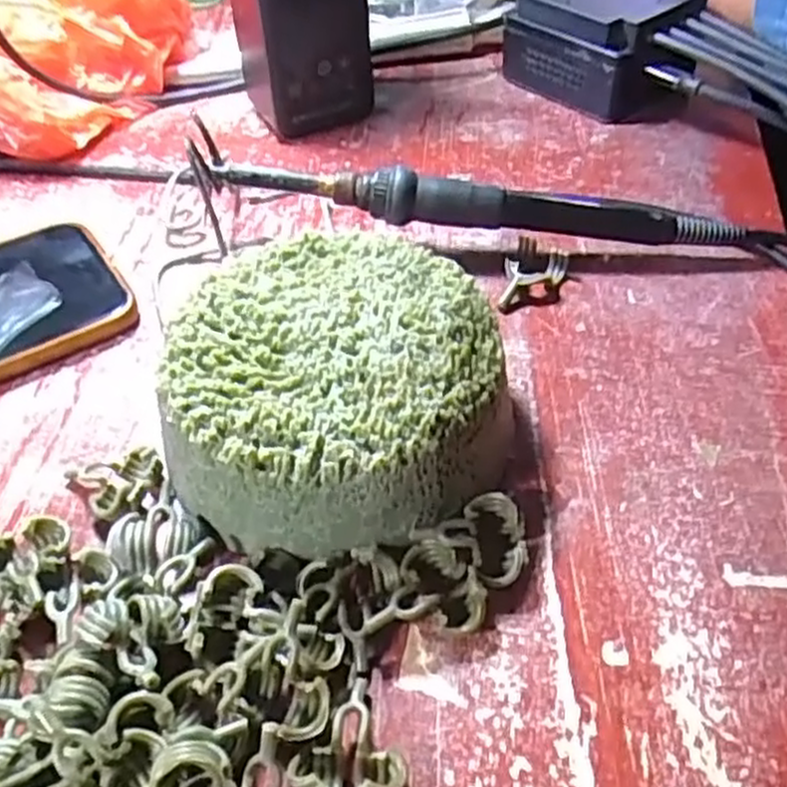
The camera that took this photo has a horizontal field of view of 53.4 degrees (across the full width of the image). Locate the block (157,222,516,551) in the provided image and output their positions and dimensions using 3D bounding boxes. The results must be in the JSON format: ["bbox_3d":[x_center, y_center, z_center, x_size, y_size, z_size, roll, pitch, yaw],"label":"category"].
[{"bbox_3d":[-0.017,-0.001,0.242,0.096,0.046,0.096,-1,46,1],"label":"block"}]

